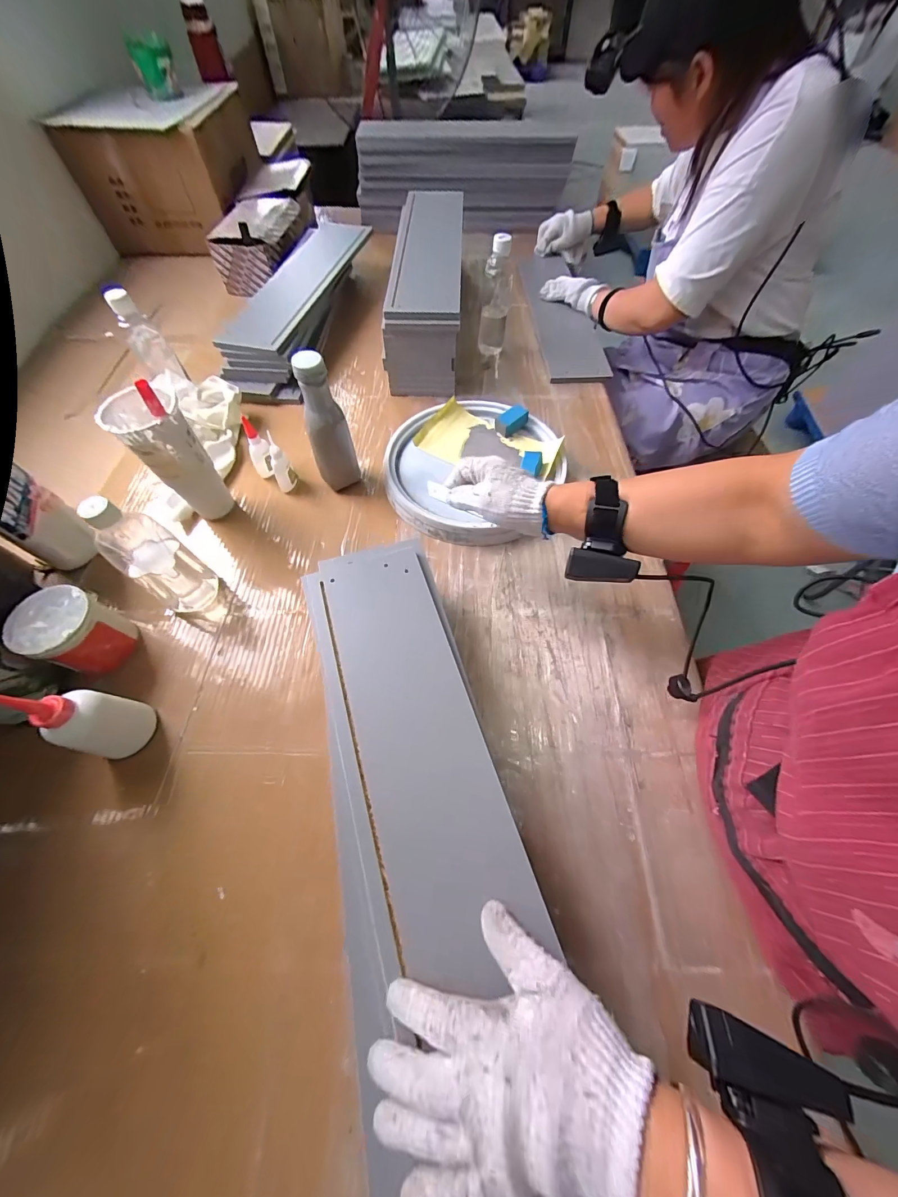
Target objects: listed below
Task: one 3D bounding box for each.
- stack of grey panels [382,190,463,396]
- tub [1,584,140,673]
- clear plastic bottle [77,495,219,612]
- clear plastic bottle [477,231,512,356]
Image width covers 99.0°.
[{"bbox_3d":[-0.046,-0.729,0.856,0.141,0.117,0.684,0,61,1],"label":"stack of grey panels"},{"bbox_3d":[-0.447,0.044,0.466,0.081,0.094,0.080,0,61,1],"label":"tub"},{"bbox_3d":[-0.363,-0.053,0.467,0.083,0.184,0.070,31,66,17],"label":"clear plastic bottle"},{"bbox_3d":[0.093,-0.598,0.763,0.057,0.193,0.054,4,61,3],"label":"clear plastic bottle"}]

